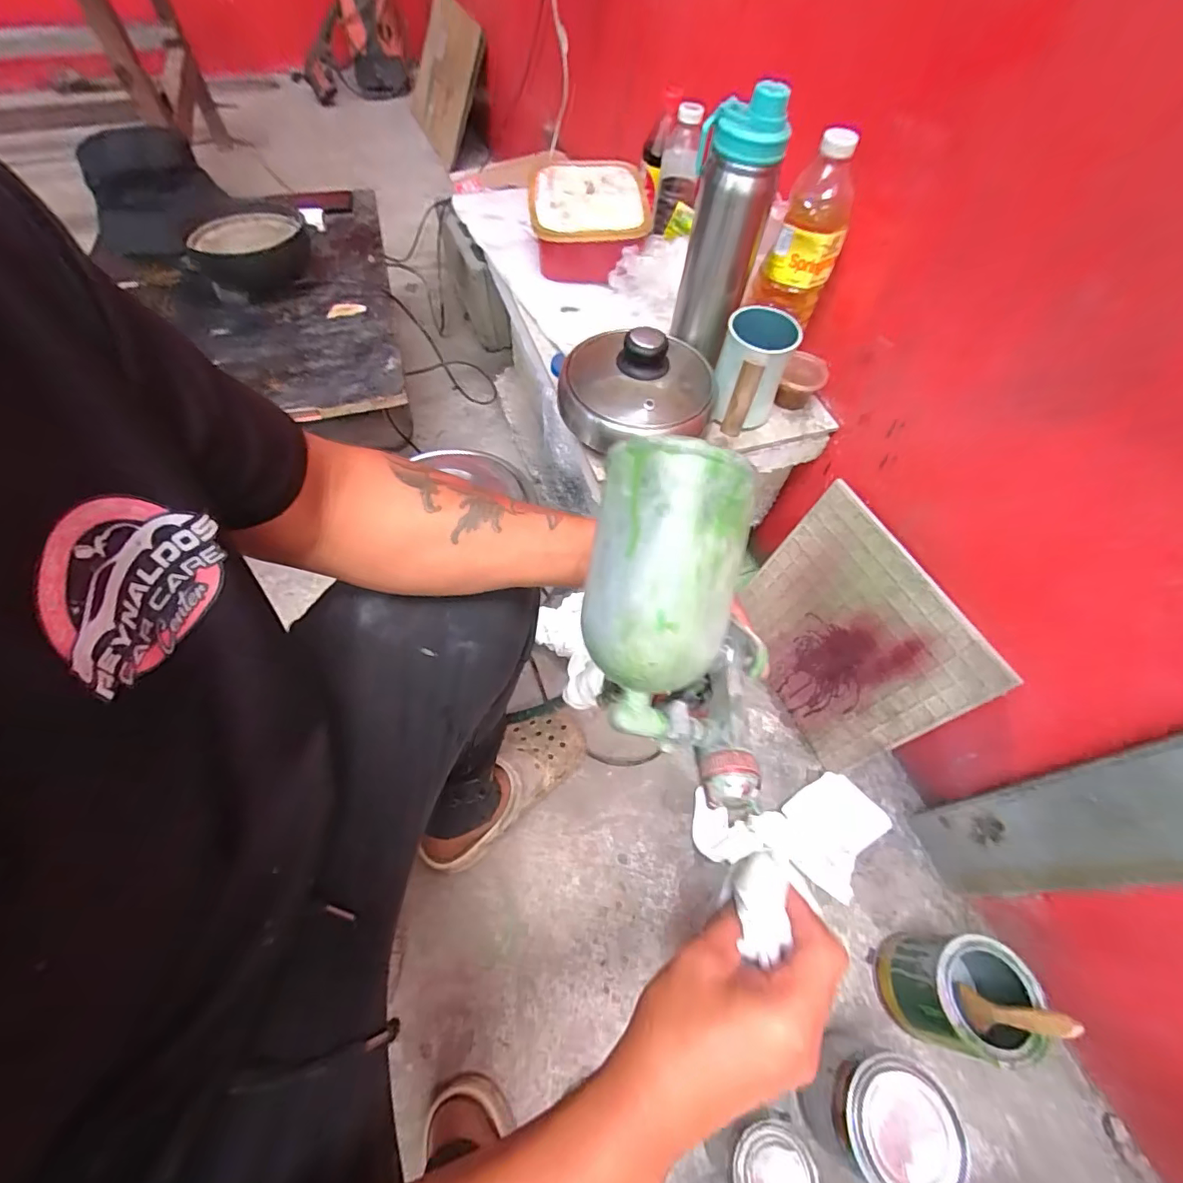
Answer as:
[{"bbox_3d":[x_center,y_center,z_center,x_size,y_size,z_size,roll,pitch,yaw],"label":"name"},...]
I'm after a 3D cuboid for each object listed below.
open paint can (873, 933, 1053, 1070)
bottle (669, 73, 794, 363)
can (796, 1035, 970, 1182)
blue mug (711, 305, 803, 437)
[{"bbox_3d":[0.396,0.439,0.568,0.104,0.135,0.102,7,58,1],"label":"open paint can"},{"bbox_3d":[0.142,-0.378,0.558,0.079,0.231,0.065,7,58,1],"label":"bottle"},{"bbox_3d":[0.275,0.514,0.511,0.098,0.135,0.097,2,58,-3],"label":"can"},{"bbox_3d":[0.187,-0.258,0.609,0.077,0.099,0.112,20,59,9],"label":"blue mug"}]

